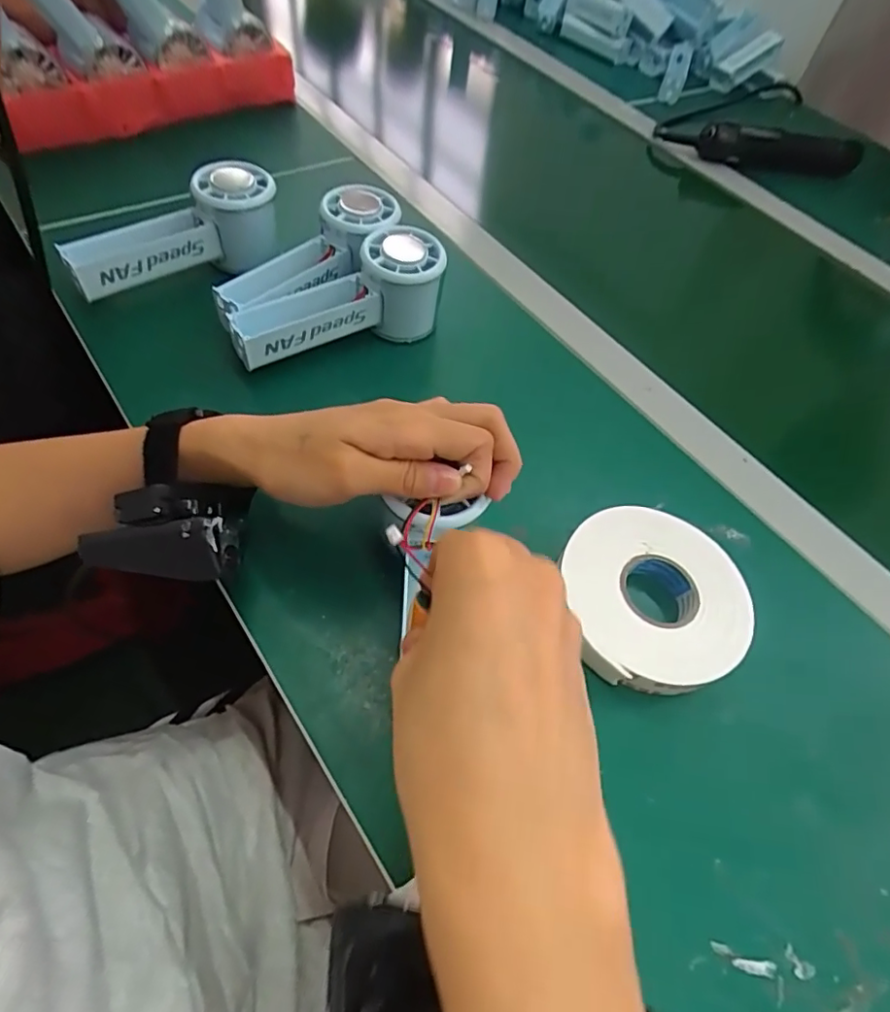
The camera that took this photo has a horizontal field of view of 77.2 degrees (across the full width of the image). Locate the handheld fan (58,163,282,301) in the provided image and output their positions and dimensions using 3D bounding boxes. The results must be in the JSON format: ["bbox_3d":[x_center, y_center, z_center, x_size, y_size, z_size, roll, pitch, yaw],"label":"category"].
[{"bbox_3d":[-0.193,-0.194,0.398,0.145,0.055,0.043,-27,62,-21],"label":"handheld fan"}]

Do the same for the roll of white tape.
[{"bbox_3d":[0.114,0.051,0.309,0.098,0.031,0.099,4,56,-6],"label":"roll of white tape"}]

